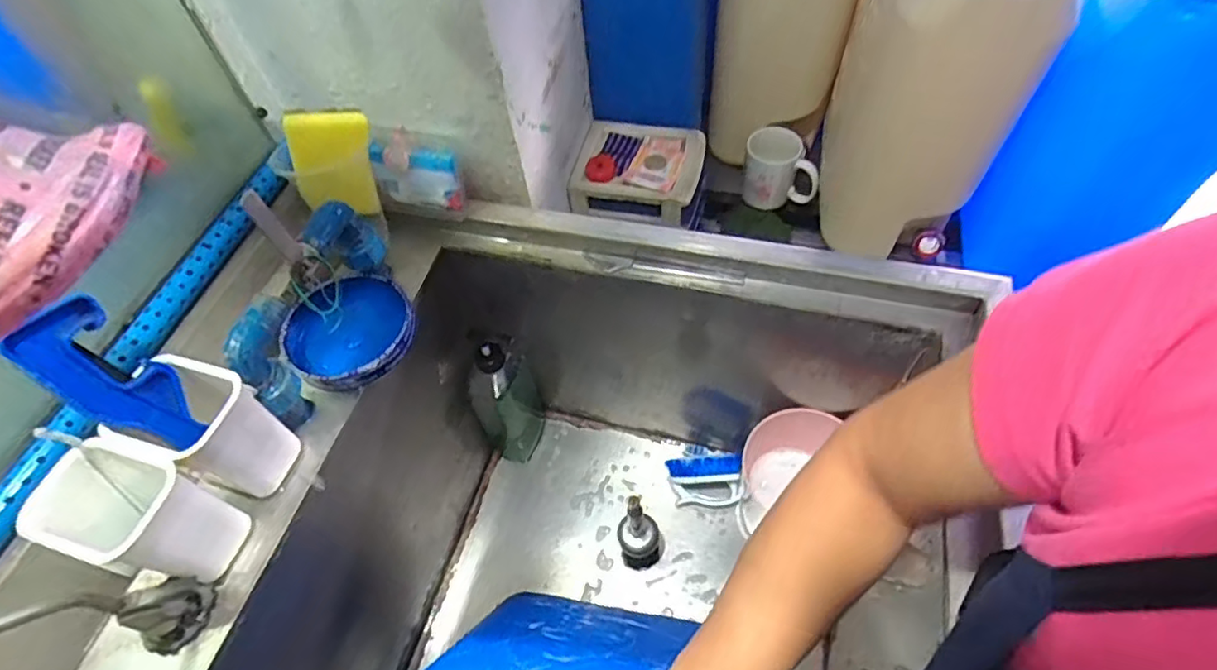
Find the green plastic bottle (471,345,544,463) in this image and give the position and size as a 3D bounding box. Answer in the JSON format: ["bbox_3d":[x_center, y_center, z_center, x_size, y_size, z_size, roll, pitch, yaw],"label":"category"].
[{"bbox_3d":[-0.141,0.082,0.843,0.060,0.262,0.107,3,57,6],"label":"green plastic bottle"}]

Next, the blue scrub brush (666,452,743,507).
[{"bbox_3d":[0.133,0.202,0.861,0.096,0.061,0.078,-5,57,1],"label":"blue scrub brush"}]

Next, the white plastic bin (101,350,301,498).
[{"bbox_3d":[-0.310,0.079,0.479,0.073,0.110,0.074,9,58,11],"label":"white plastic bin"}]

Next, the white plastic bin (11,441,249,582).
[{"bbox_3d":[-0.338,0.135,0.443,0.091,0.106,0.071,13,59,13],"label":"white plastic bin"}]

